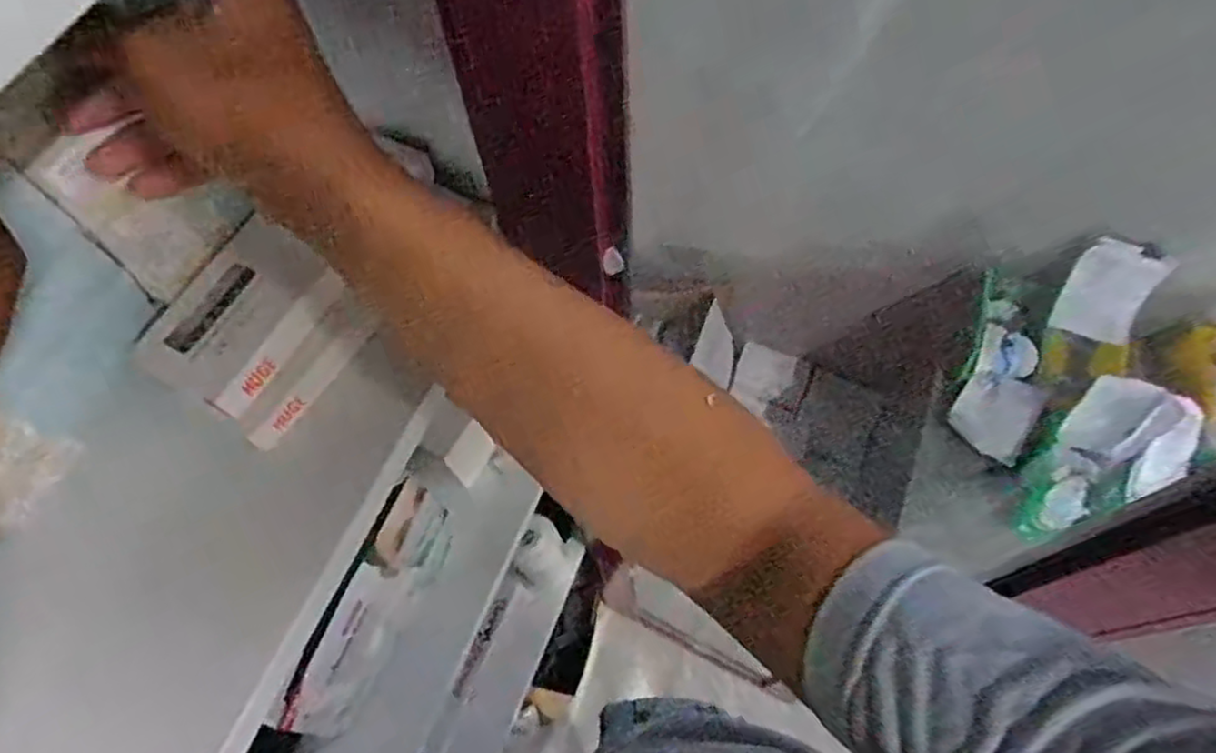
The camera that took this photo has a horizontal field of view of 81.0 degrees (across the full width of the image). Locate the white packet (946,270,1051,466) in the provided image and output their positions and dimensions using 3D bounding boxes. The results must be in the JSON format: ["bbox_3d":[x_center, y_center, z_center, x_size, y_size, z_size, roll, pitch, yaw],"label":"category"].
[{"bbox_3d":[0.572,-0.019,1.047,0.118,0.050,0.285,5,84,5],"label":"white packet"}]

